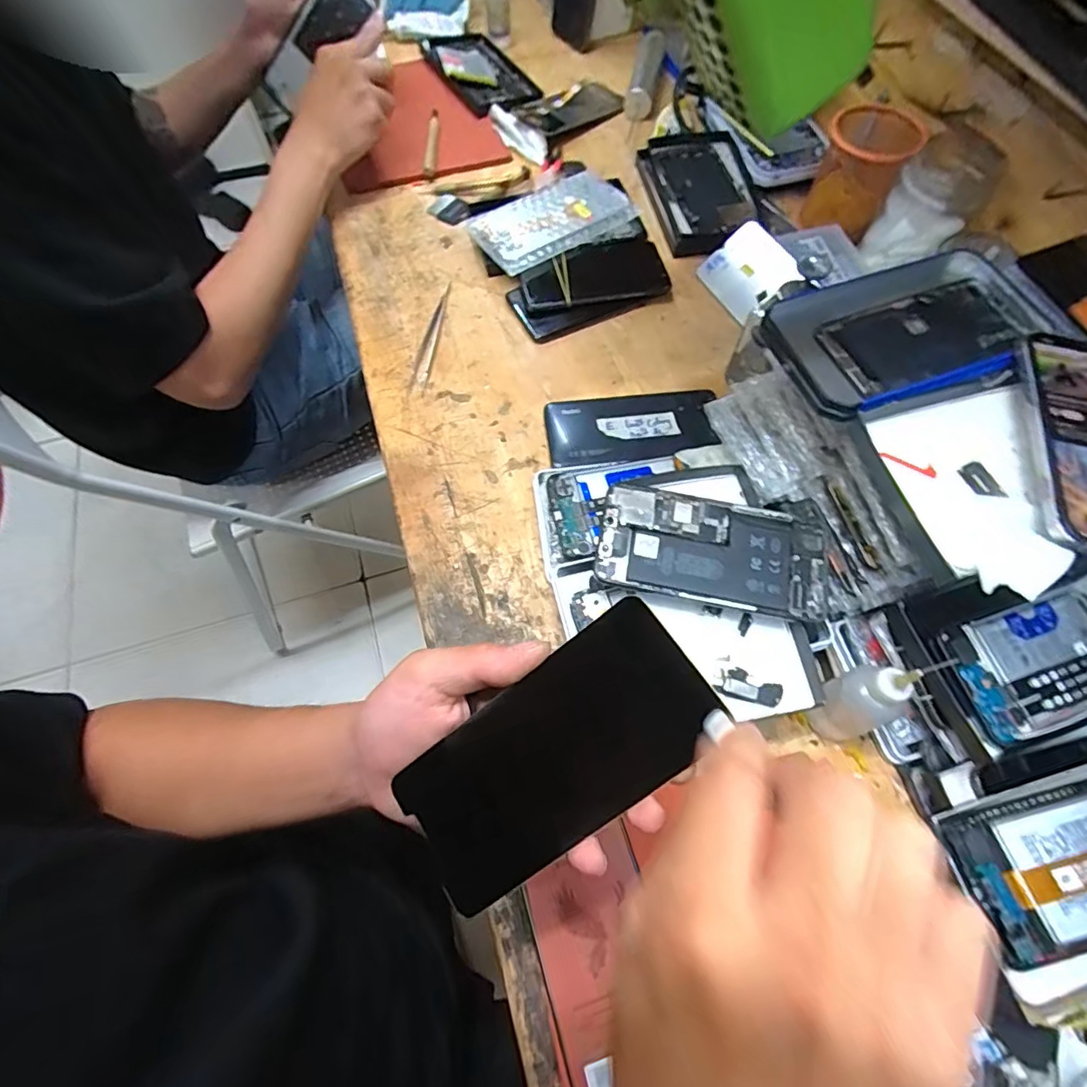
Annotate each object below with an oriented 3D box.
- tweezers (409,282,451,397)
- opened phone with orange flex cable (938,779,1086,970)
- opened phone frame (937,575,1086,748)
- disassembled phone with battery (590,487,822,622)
[{"bbox_3d":[-0.111,-0.203,0.548,0.016,0.009,0.137,8,65,4],"label":"tweezers"},{"bbox_3d":[0.314,0.175,0.311,0.162,0.011,0.072,-12,65,-5],"label":"opened phone with orange flex cable"},{"bbox_3d":[0.334,0.067,0.349,0.158,0.004,0.073,-18,71,-7],"label":"opened phone frame"},{"bbox_3d":[0.116,0.005,0.382,0.151,0.009,0.079,13,71,4],"label":"disassembled phone with battery"}]

